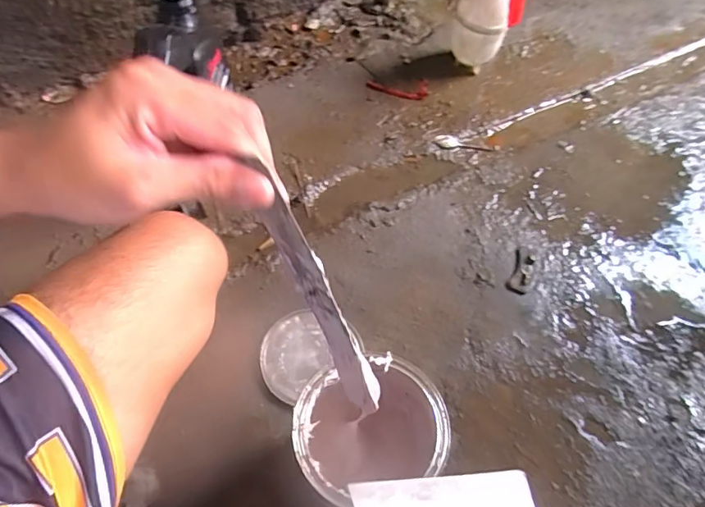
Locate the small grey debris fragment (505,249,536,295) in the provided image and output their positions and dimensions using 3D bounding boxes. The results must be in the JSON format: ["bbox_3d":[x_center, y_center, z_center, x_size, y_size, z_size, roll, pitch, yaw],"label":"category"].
[{"bbox_3d":[0.293,0.031,0.839,0.035,0.010,0.086,24,62,10],"label":"small grey debris fragment"}]

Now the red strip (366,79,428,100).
[{"bbox_3d":[0.098,-0.354,1.049,0.129,0.010,0.056,-3,62,-4],"label":"red strip"}]

